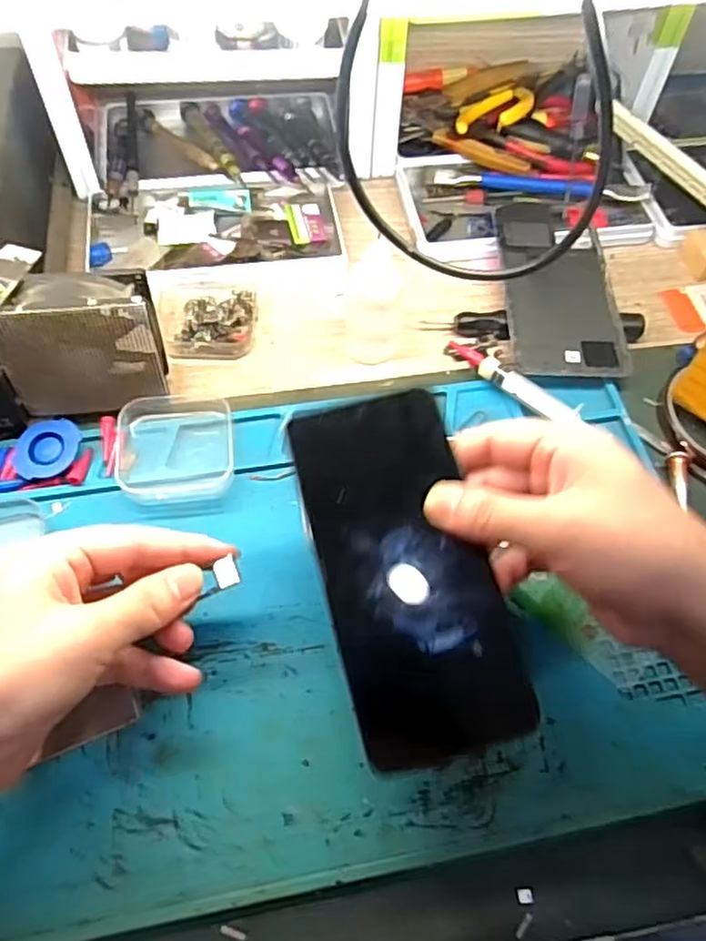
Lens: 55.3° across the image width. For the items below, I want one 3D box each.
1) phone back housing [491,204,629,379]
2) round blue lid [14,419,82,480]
[{"bbox_3d":[0.138,-0.125,0.458,0.073,0.012,0.152,1,60,-2],"label":"phone back housing"},{"bbox_3d":[-0.170,-0.011,0.375,0.034,0.008,0.034,1,74,-3],"label":"round blue lid"}]

